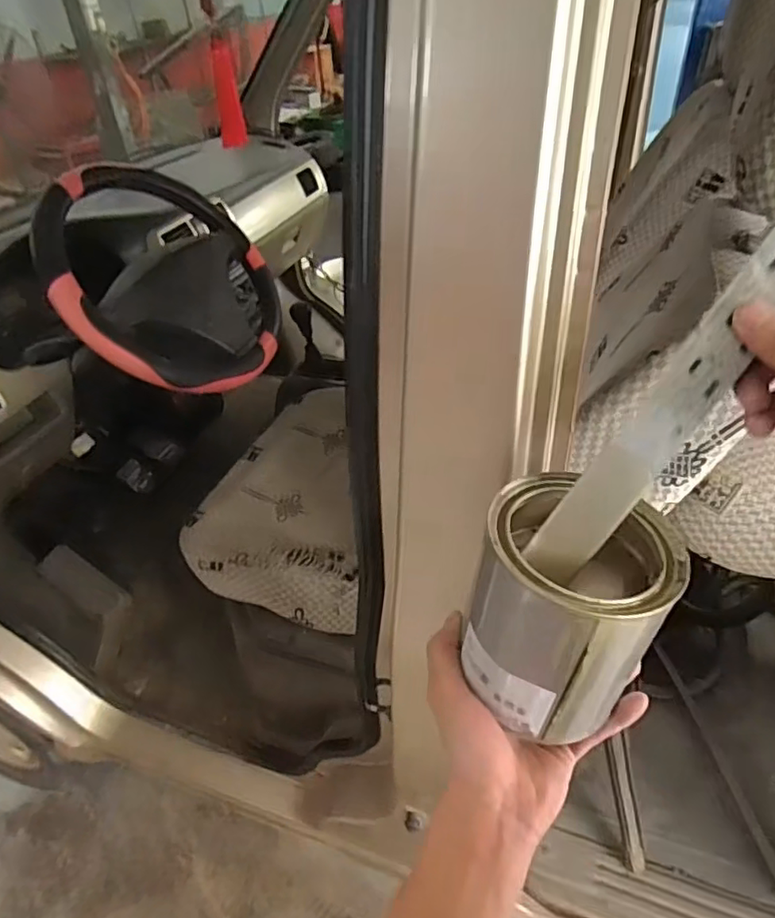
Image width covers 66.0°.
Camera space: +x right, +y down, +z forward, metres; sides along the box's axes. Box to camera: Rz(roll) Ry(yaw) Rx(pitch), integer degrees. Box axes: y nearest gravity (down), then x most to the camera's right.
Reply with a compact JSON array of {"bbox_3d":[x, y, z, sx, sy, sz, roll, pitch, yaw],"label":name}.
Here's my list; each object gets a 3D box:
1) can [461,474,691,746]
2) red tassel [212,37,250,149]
[{"bbox_3d":[0.110,0.091,0.362,0.103,0.125,0.104,14,42,20],"label":"can"},{"bbox_3d":[-0.271,-0.617,1.013,0.042,0.154,0.035,-11,39,-9],"label":"red tassel"}]

